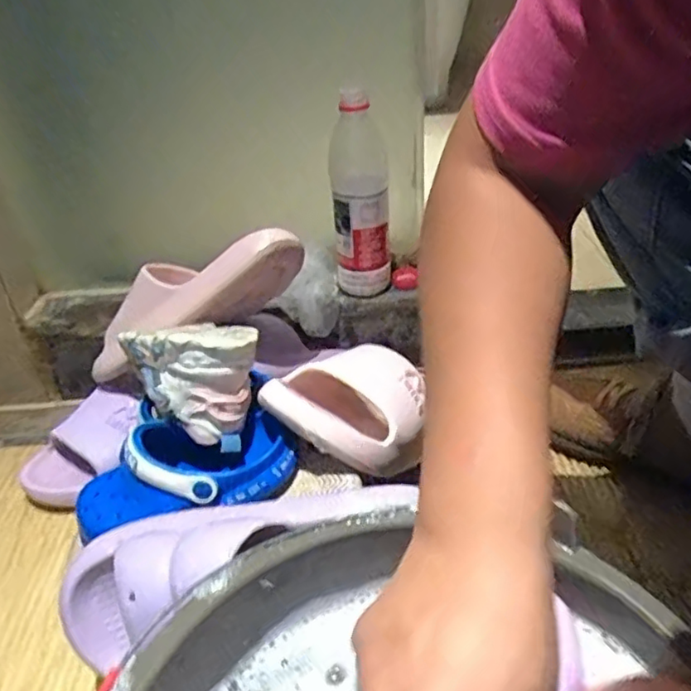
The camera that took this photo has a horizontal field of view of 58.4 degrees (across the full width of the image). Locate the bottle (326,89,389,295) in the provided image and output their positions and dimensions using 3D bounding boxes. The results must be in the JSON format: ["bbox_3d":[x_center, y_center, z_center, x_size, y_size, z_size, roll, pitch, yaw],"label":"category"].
[{"bbox_3d":[0.015,-0.162,0.678,0.060,0.220,0.059,-2,32,5],"label":"bottle"}]

